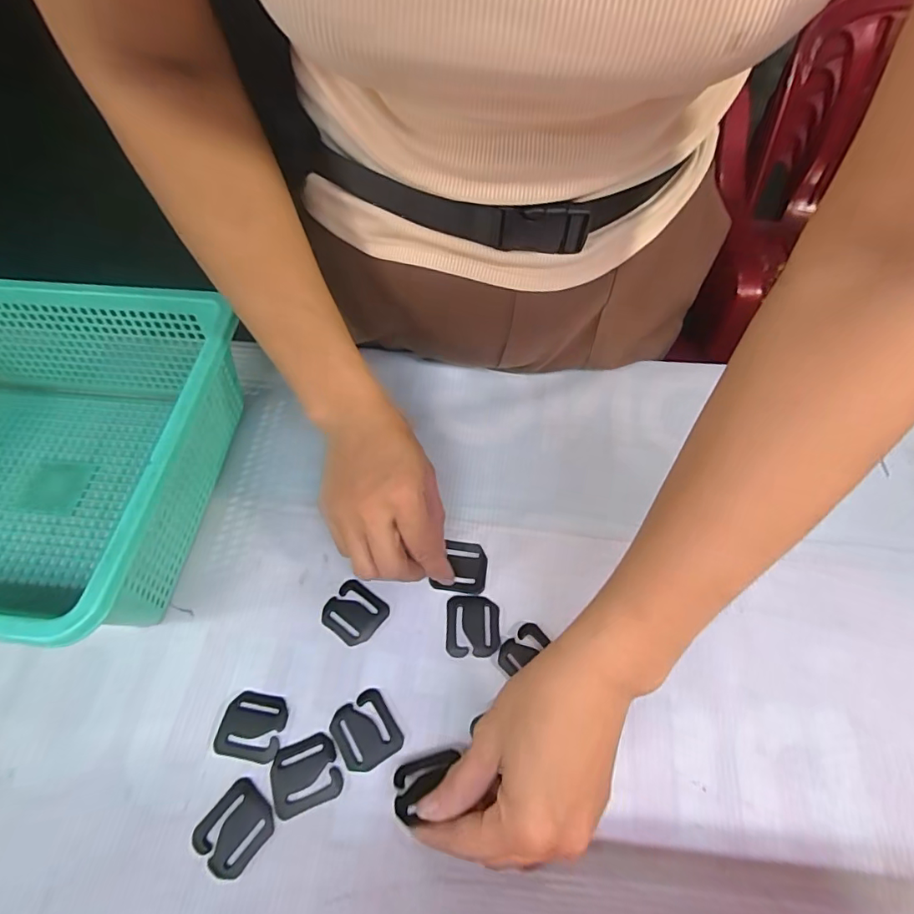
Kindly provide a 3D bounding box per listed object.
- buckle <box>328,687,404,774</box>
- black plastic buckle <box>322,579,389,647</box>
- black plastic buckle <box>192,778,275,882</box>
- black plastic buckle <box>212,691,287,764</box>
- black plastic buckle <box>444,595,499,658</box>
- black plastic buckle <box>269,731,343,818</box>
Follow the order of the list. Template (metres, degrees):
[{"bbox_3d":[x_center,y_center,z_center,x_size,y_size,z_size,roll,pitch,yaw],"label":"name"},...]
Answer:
[{"bbox_3d":[-0.055,0.165,0.298,0.036,0.004,0.039,-30,63,-15],"label":"buckle"},{"bbox_3d":[-0.070,0.105,0.336,0.038,0.004,0.034,35,66,20],"label":"black plastic buckle"},{"bbox_3d":[-0.123,0.206,0.277,0.035,0.004,0.038,33,65,19],"label":"black plastic buckle"},{"bbox_3d":[-0.125,0.163,0.302,0.039,0.004,0.035,8,60,6],"label":"black plastic buckle"},{"bbox_3d":[0.010,0.111,0.328,0.034,0.004,0.038,1,59,2],"label":"black plastic buckle"},{"bbox_3d":[-0.089,0.184,0.288,0.038,0.004,0.035,-19,60,-10],"label":"black plastic buckle"}]

